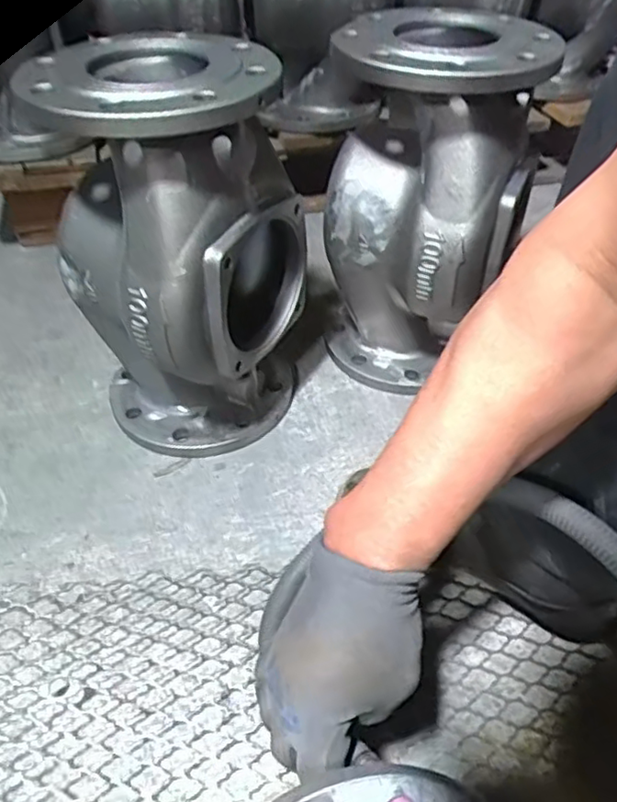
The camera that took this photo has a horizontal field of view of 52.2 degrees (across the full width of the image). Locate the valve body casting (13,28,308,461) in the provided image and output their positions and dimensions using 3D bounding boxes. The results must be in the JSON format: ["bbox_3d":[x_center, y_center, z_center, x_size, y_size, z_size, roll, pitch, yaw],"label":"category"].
[{"bbox_3d":[-0.116,-0.137,0.635,0.185,0.379,0.212,32,52,29],"label":"valve body casting"}]

